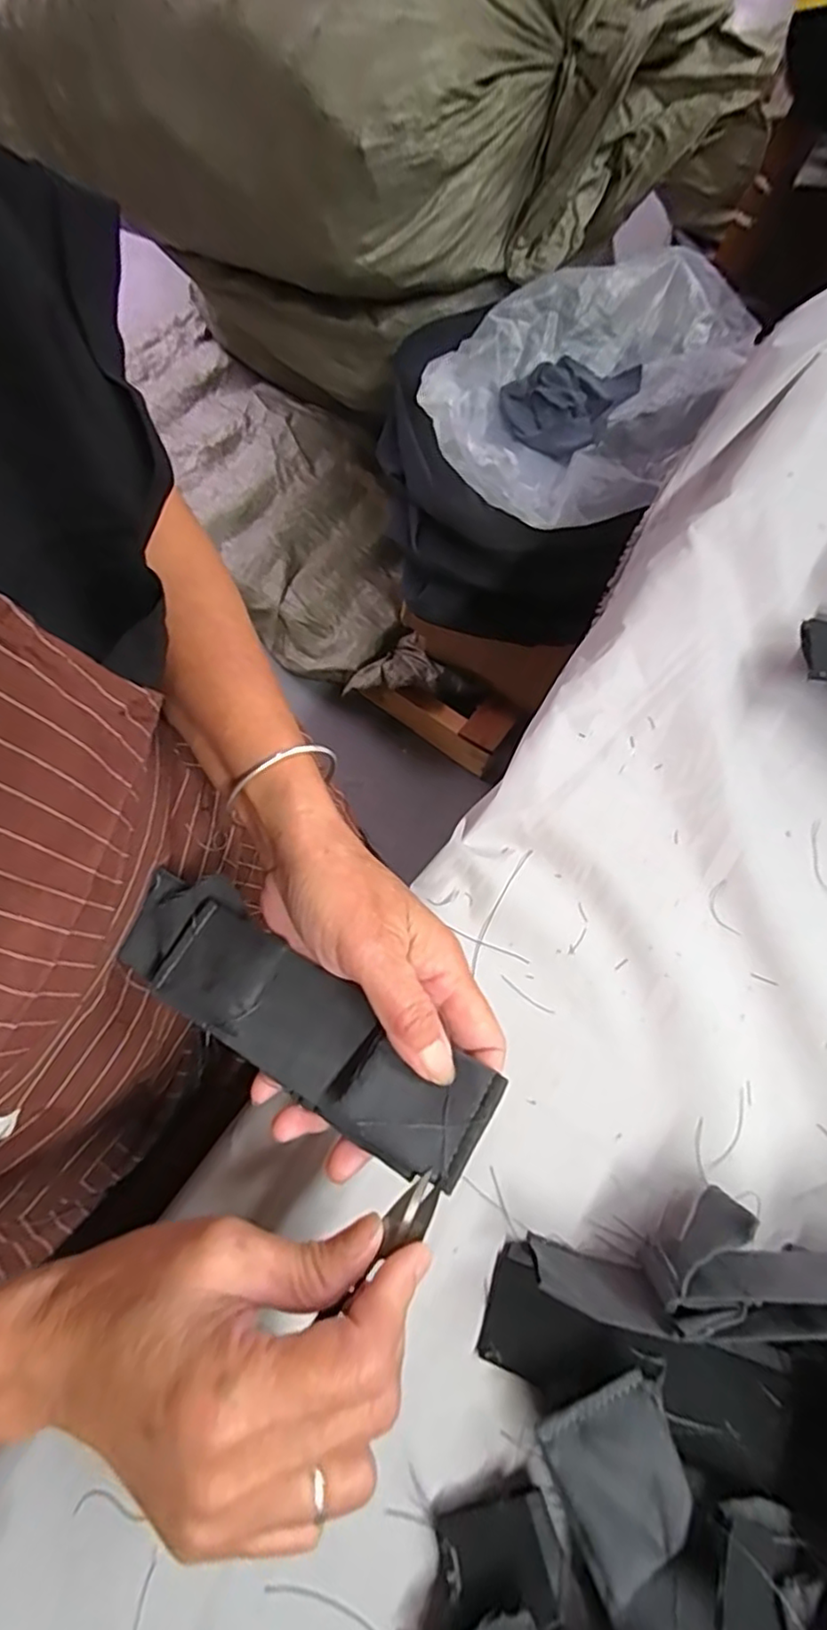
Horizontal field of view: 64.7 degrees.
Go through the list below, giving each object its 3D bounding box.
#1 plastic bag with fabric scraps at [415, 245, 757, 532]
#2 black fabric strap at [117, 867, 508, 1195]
[{"bbox_3d":[0.214,-0.519,0.798,0.387,0.123,0.319,-19,71,-9],"label":"plastic bag with fabric scraps"},{"bbox_3d":[-0.055,0.080,0.273,0.185,0.020,0.051,29,70,21],"label":"black fabric strap"}]

